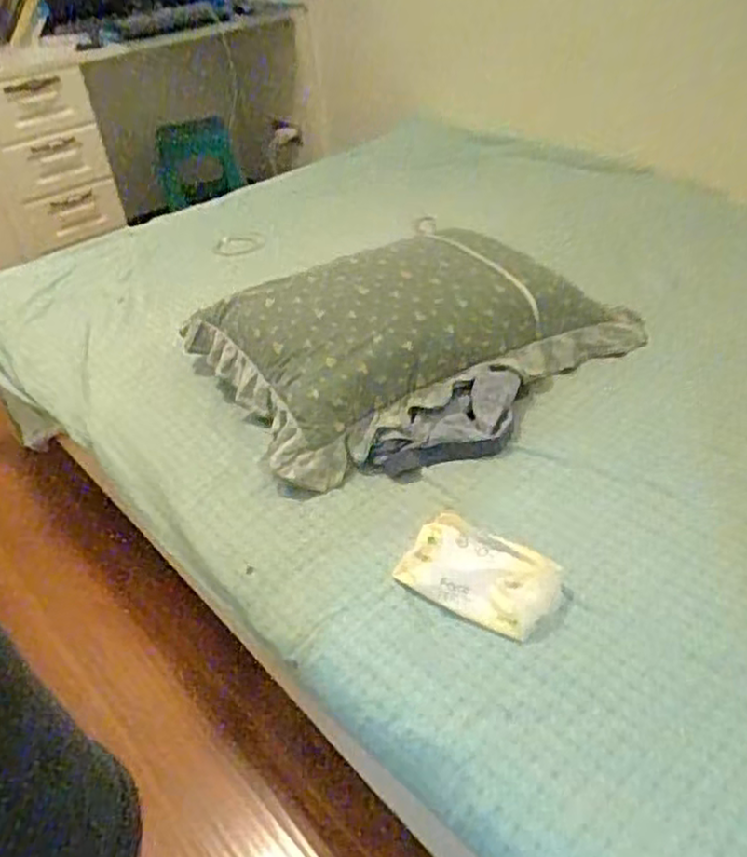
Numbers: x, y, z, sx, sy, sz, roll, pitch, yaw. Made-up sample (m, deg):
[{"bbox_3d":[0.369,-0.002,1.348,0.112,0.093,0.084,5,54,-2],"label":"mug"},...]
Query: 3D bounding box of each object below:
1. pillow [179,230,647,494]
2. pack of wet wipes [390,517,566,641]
[{"bbox_3d":[0.068,-0.188,1.210,0.670,0.191,0.414,-22,39,-21],"label":"pillow"},{"bbox_3d":[0.117,0.164,0.823,0.182,0.068,0.093,17,42,30],"label":"pack of wet wipes"}]

